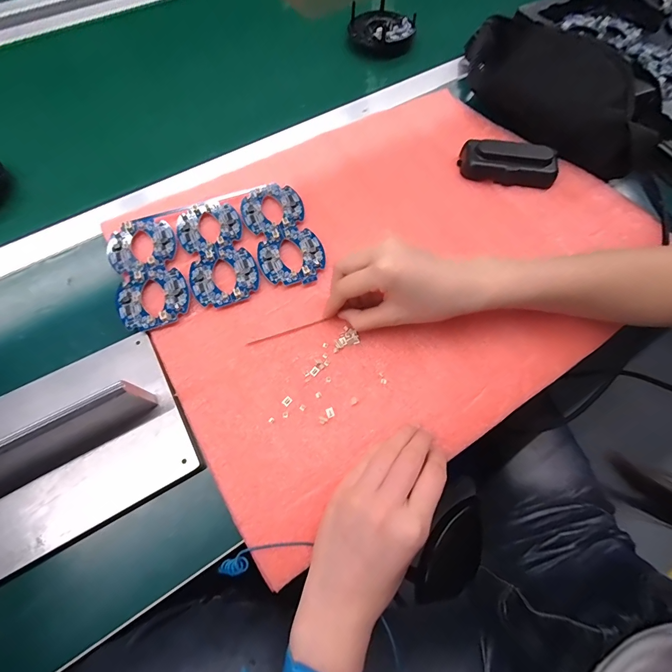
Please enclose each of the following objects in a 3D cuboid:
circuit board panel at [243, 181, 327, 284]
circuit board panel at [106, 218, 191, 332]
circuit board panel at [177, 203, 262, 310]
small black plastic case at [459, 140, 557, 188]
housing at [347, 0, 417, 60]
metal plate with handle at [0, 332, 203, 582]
[{"bbox_3d":[-0.058,-0.111,0.361,0.065,0.004,0.132,-20,68,-10],"label":"circuit board panel"},{"bbox_3d":[-0.191,-0.067,0.342,0.066,0.004,0.131,-20,68,-9],"label":"circuit board panel"},{"bbox_3d":[-0.125,-0.089,0.350,0.066,0.004,0.127,-20,68,-10],"label":"circuit board panel"},{"bbox_3d":[0.200,-0.200,0.390,0.106,0.028,0.040,14,67,5],"label":"small black plastic case"},{"bbox_3d":[0.071,-0.473,0.521,0.097,0.036,0.096,0,66,-1],"label":"housing"},{"bbox_3d":[-0.239,0.088,0.257,0.216,0.057,0.145,-27,70,-12],"label":"metal plate with handle"}]

